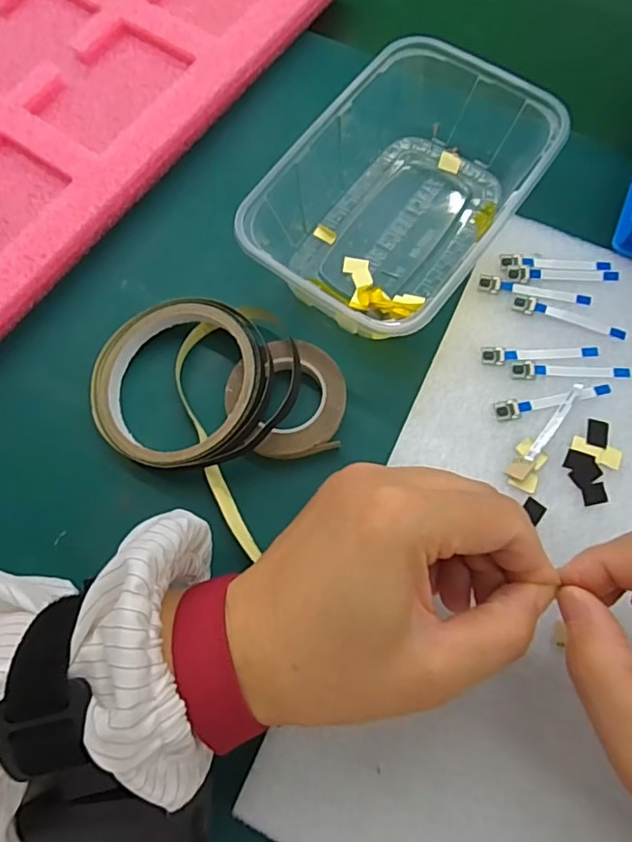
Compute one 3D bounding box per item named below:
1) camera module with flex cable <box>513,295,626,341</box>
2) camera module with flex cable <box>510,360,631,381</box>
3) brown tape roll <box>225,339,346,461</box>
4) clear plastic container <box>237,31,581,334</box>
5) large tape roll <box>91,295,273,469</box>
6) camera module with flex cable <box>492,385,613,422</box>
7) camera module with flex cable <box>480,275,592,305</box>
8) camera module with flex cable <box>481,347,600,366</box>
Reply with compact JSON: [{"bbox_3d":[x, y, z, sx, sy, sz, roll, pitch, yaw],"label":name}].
[{"bbox_3d":[0.136,-0.056,0.293,0.060,0.004,0.009,18,74,7],"label":"camera module with flex cable"},{"bbox_3d":[0.133,-0.025,0.284,0.061,0.004,0.010,3,73,3],"label":"camera module with flex cable"},{"bbox_3d":[-0.016,-0.012,0.288,0.060,0.013,0.063,-1,73,2],"label":"brown tape roll"},{"bbox_3d":[0.047,-0.123,0.305,0.114,0.051,0.163,35,77,12],"label":"clear plastic container"},{"bbox_3d":[-0.071,-0.020,0.289,0.094,0.027,0.092,-1,73,2],"label":"large tape roll"},{"bbox_3d":[0.121,-0.010,0.278,0.060,0.004,0.010,-8,72,-1],"label":"camera module with flex cable"},{"bbox_3d":[0.120,-0.072,0.299,0.060,0.004,0.010,10,73,5],"label":"camera module with flex cable"},{"bbox_3d":[0.118,-0.035,0.288,0.061,0.004,0.010,-1,72,2],"label":"camera module with flex cable"}]

